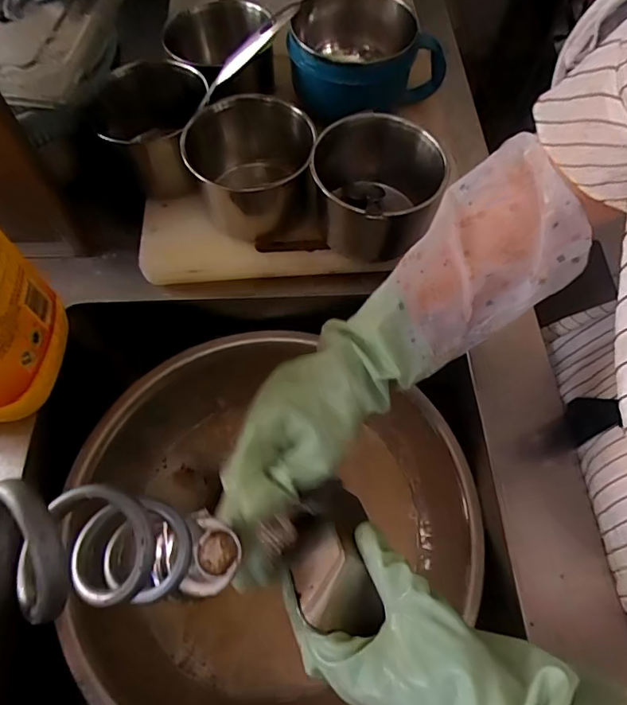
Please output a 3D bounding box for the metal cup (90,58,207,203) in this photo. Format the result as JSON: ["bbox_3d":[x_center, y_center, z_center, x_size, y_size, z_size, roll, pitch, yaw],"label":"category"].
[{"bbox_3d":[-0.163,-0.231,0.510,0.114,0.097,0.114,1,63,-1],"label":"metal cup"}]

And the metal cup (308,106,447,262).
[{"bbox_3d":[0.057,-0.164,0.475,0.111,0.108,0.116,1,63,-1],"label":"metal cup"}]

